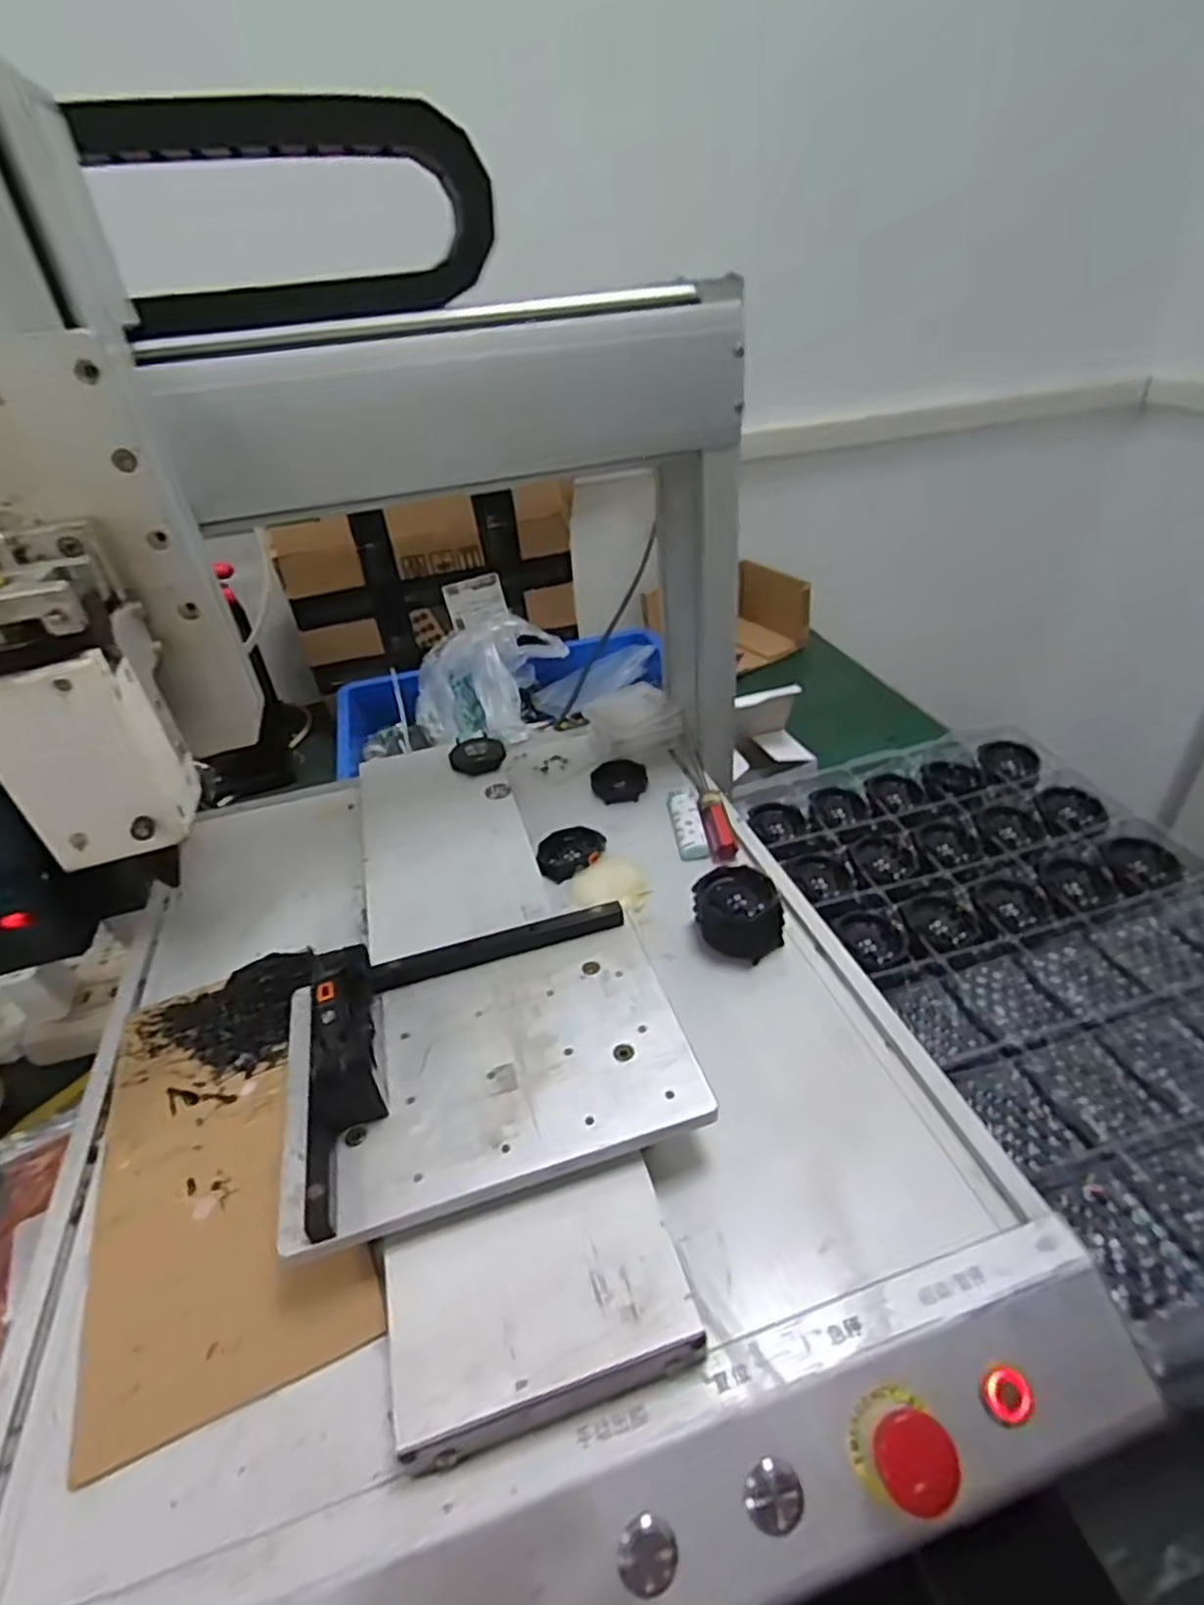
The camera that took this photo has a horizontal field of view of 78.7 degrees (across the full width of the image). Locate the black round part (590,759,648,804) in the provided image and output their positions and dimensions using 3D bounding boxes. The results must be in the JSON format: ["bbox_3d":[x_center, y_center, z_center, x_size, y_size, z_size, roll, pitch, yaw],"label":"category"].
[{"bbox_3d":[0.015,-0.020,0.626,0.047,0.017,0.047,-6,36,-1],"label":"black round part"}]

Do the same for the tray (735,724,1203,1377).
[{"bbox_3d":[0.316,0.090,0.510,0.273,0.031,0.437,-13,37,-11],"label":"tray"}]

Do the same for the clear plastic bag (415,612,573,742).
[{"bbox_3d":[-0.137,-0.158,0.930,0.190,0.097,0.171,-8,36,-4],"label":"clear plastic bag"}]

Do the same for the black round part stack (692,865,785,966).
[{"bbox_3d":[0.087,0.072,0.469,0.047,0.038,0.051,-3,36,2],"label":"black round part stack"}]

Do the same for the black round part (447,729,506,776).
[{"bbox_3d":[-0.107,-0.043,0.633,0.047,0.012,0.046,-14,37,-12],"label":"black round part"}]

